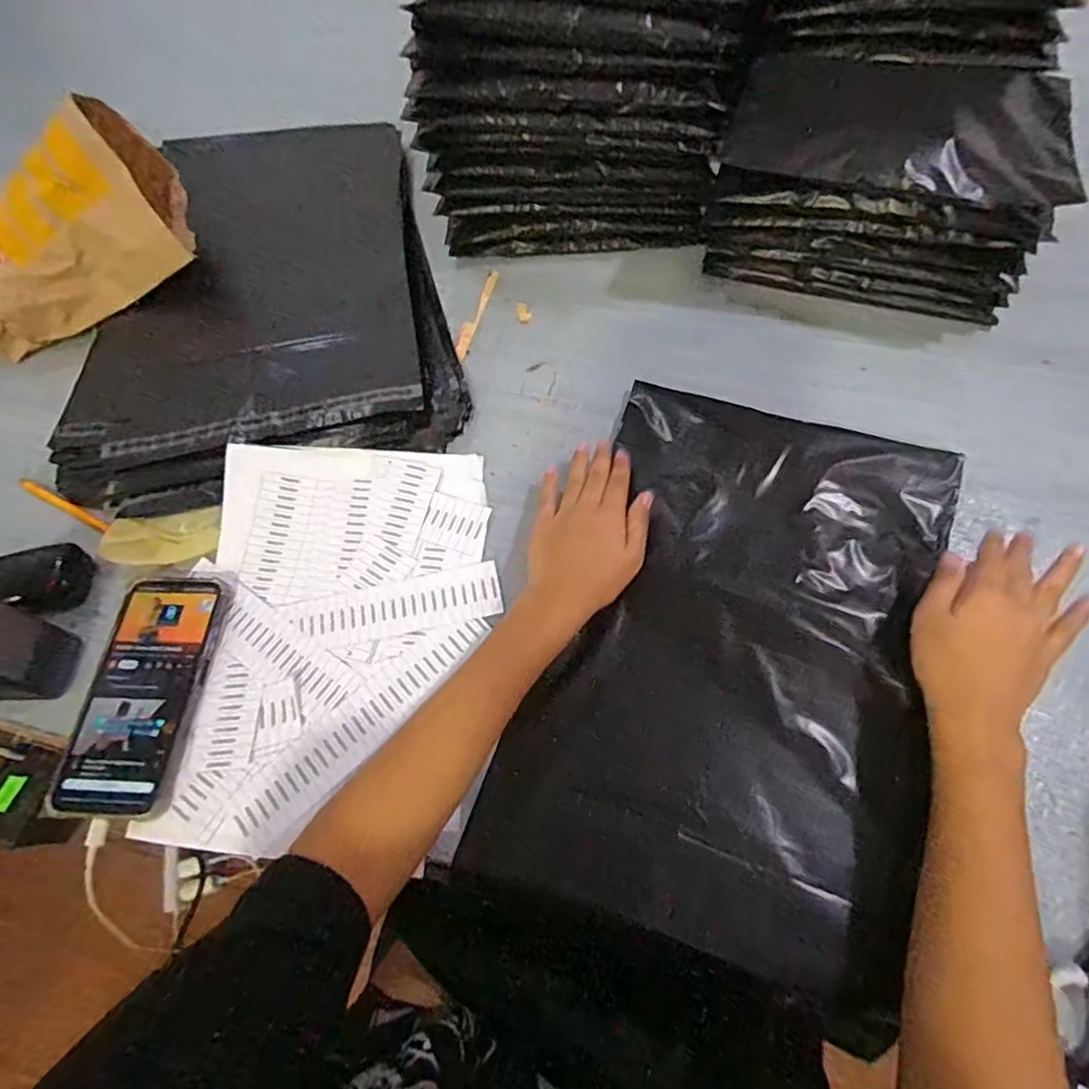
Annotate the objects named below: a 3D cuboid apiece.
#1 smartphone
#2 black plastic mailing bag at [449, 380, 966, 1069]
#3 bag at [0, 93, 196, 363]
[{"bbox_3d":[-0.293,0.104,0.439,0.085,0.012,0.175,2,62,4],"label":"smartphone"},{"bbox_3d":[0.141,0.071,0.435,0.259,0.025,0.402,17,71,13],"label":"black plastic mailing bag"},{"bbox_3d":[-0.475,-0.295,0.585,0.247,0.114,0.100,-39,64,10],"label":"bag"}]

